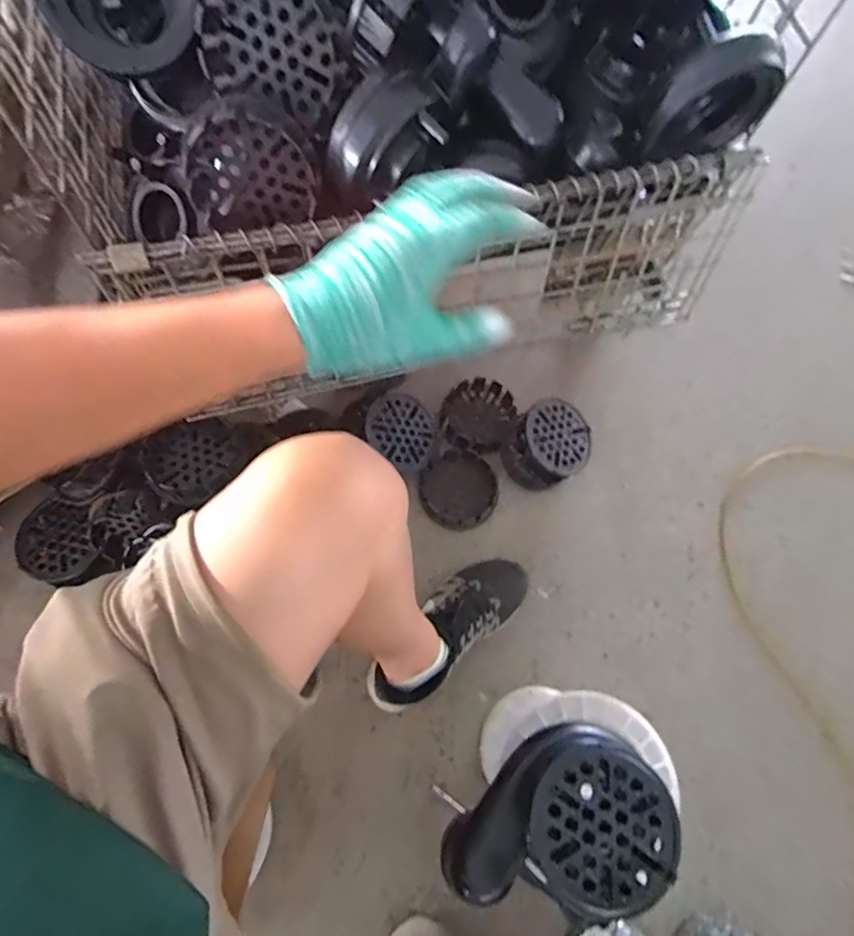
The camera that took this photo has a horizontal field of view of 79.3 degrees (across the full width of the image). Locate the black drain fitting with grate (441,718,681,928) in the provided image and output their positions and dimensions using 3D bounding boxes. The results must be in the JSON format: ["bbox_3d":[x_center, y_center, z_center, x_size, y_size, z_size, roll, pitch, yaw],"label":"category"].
[{"bbox_3d":[0.126,0.356,0.499,0.209,0.075,0.141,-32,75,-12],"label":"black drain fitting with grate"}]

